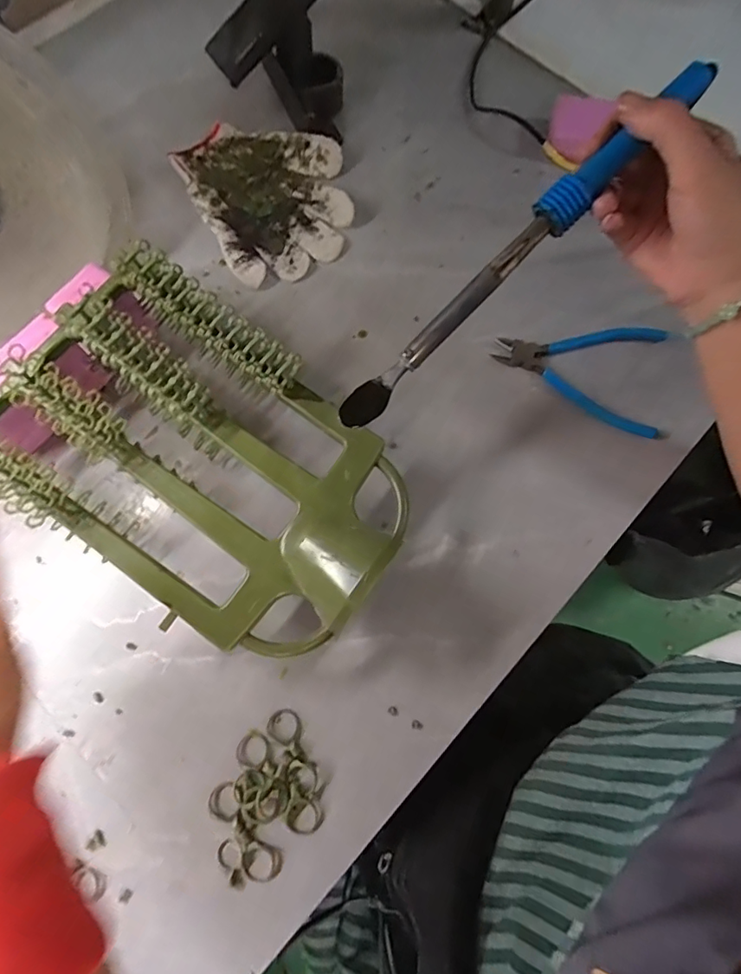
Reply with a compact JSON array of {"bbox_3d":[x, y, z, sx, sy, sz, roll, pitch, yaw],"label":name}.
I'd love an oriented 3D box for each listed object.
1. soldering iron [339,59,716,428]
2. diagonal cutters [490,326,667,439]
[{"bbox_3d":[0.087,-0.142,0.318,0.286,0.023,0.022,-43,76,14],"label":"soldering iron"},{"bbox_3d":[0.187,-0.114,0.441,0.146,0.009,0.100,25,75,8],"label":"diagonal cutters"}]

